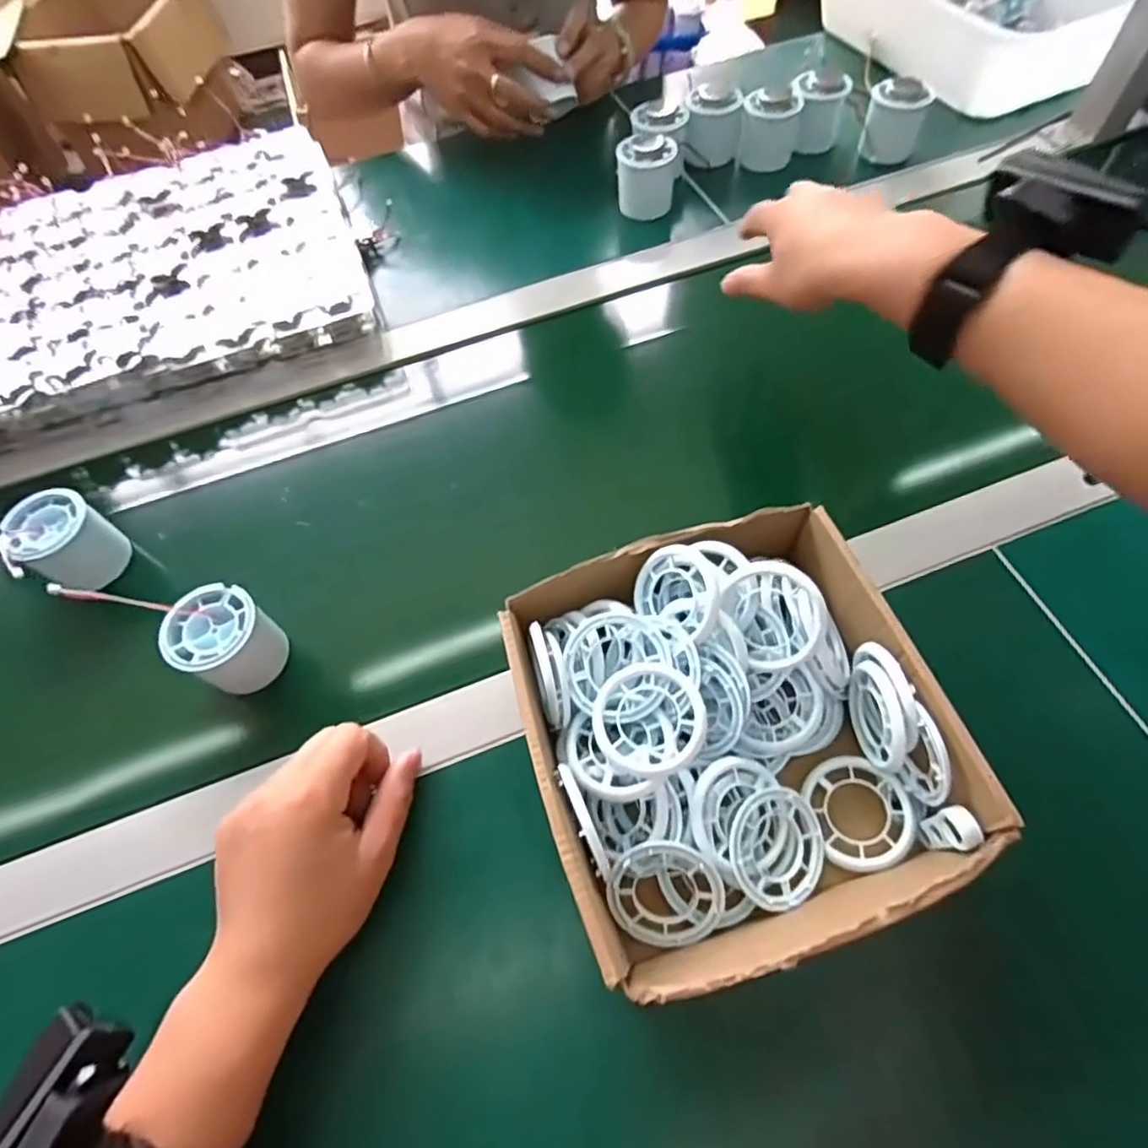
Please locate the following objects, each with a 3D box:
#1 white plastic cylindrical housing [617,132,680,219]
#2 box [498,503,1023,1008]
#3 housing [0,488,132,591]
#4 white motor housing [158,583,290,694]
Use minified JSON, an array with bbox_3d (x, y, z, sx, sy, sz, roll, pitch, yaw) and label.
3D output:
[{"bbox_3d":[0.071,-0.386,0.604,0.054,0.057,0.054,-1,64,2],"label":"white plastic cylindrical housing"},{"bbox_3d":[0.079,0.081,0.333,0.200,0.070,0.213,-16,65,-5],"label":"box"},{"bbox_3d":[-0.355,-0.023,0.438,0.056,0.049,0.054,21,67,12],"label":"housing"},{"bbox_3d":[-0.214,0.041,0.391,0.057,0.043,0.054,19,66,11],"label":"white motor housing"}]

